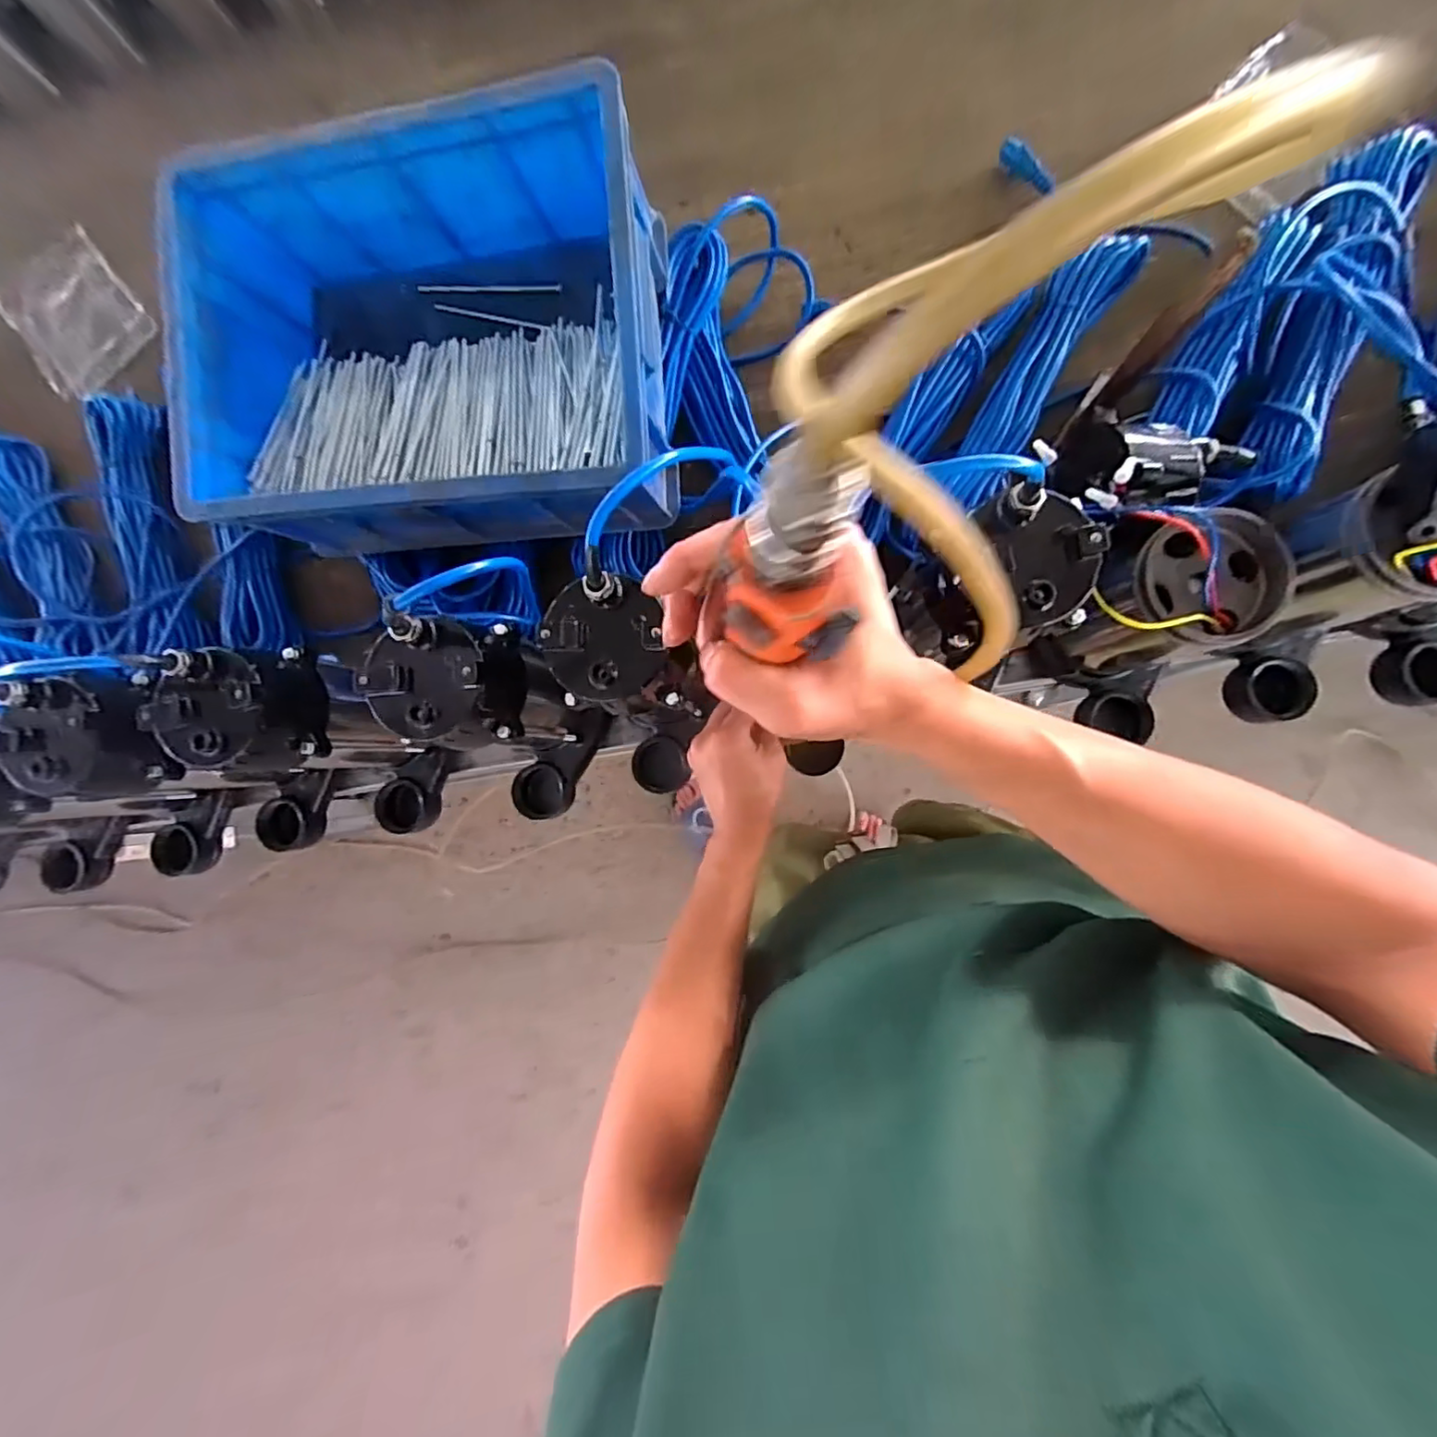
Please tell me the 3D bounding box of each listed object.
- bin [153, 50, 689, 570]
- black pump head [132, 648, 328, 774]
[{"bbox_3d":[-0.256,-0.320,0.551,0.398,0.162,0.301,-2,84,7],"label":"bin"},{"bbox_3d":[-0.351,-0.008,0.450,0.086,0.074,0.091,-2,84,7],"label":"black pump head"}]

